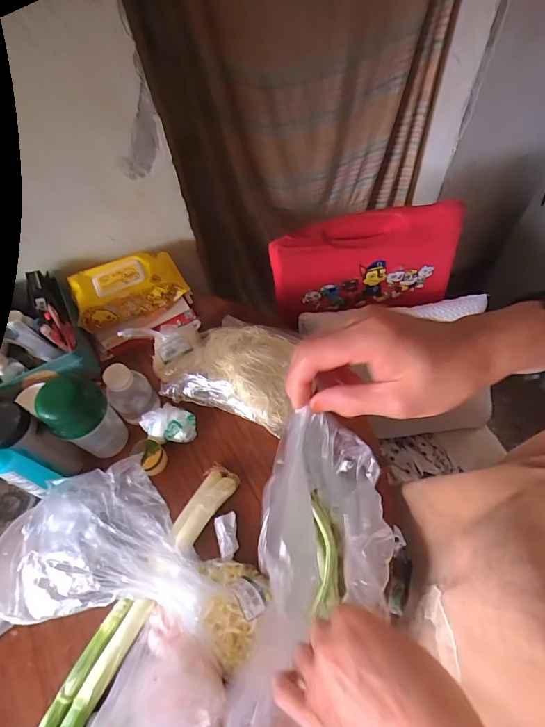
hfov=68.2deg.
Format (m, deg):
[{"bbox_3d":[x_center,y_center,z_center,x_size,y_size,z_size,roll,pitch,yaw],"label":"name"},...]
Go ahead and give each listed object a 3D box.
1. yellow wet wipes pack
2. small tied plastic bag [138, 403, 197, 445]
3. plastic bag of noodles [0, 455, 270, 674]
[{"bbox_3d":[-0.290,-0.151,0.815,0.214,0.073,0.116,-26,61,-11],"label":"yellow wet wipes pack"},{"bbox_3d":[-0.176,0.102,0.683,0.090,0.039,0.056,-6,59,0],"label":"small tied plastic bag"},{"bbox_3d":[-0.186,0.242,0.538,0.363,0.149,0.216,8,60,9],"label":"plastic bag of noodles"}]

